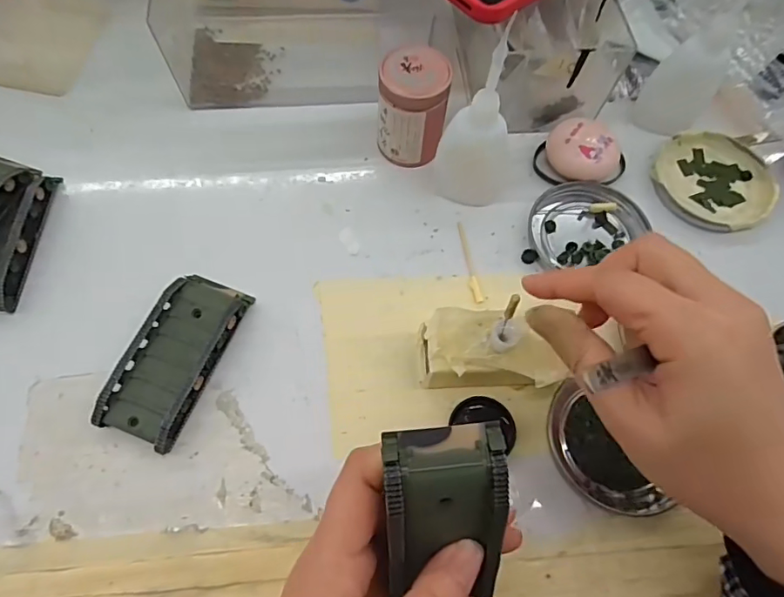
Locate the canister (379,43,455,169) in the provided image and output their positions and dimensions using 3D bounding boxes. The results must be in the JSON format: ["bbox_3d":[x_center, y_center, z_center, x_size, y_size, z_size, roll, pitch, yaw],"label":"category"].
[{"bbox_3d":[0.014,-0.124,0.334,0.043,0.063,0.040,1,67,-2],"label":"canister"}]

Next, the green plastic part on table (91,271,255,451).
[{"bbox_3d":[-0.121,0.031,0.284,0.045,0.020,0.095,21,68,6],"label":"green plastic part on table"}]

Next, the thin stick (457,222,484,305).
[{"bbox_3d":[0.050,-0.024,0.326,0.006,0.004,0.060,-7,67,-5],"label":"thin stick"}]

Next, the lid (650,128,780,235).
[{"bbox_3d":[0.225,-0.084,0.355,0.078,0.014,0.079,1,67,-2],"label":"lid"}]

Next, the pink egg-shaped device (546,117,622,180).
[{"bbox_3d":[0.132,-0.102,0.351,0.041,0.024,0.048,-38,73,-17],"label":"pink egg-shaped device"}]

